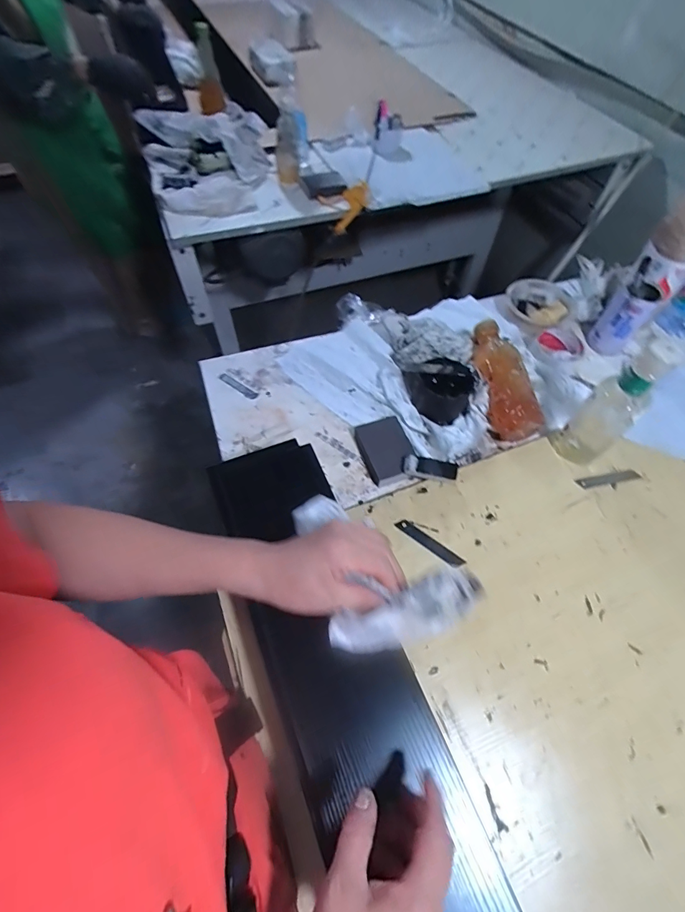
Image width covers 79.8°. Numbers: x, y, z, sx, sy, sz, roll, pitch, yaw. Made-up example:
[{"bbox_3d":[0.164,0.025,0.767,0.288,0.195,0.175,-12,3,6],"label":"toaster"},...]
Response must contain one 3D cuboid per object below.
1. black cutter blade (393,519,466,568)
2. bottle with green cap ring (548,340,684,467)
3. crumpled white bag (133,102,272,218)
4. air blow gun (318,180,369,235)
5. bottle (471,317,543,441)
[{"bbox_3d":[0.116,0.118,0.548,0.099,0.004,0.017,34,61,16],"label":"black cutter blade"},{"bbox_3d":[0.353,-0.058,0.545,0.052,0.206,0.063,-20,61,-13],"label":"bottle with green cap ring"},{"bbox_3d":[-0.356,-0.780,1.054,0.326,0.072,0.402,-11,59,-7],"label":"crumpled white bag"},{"bbox_3d":[0.004,-0.589,0.973,0.115,0.110,0.031,8,59,4],"label":"air blow gun"},{"bbox_3d":[0.255,-0.121,0.659,0.063,0.072,0.199,-8,59,-6],"label":"bottle"}]

